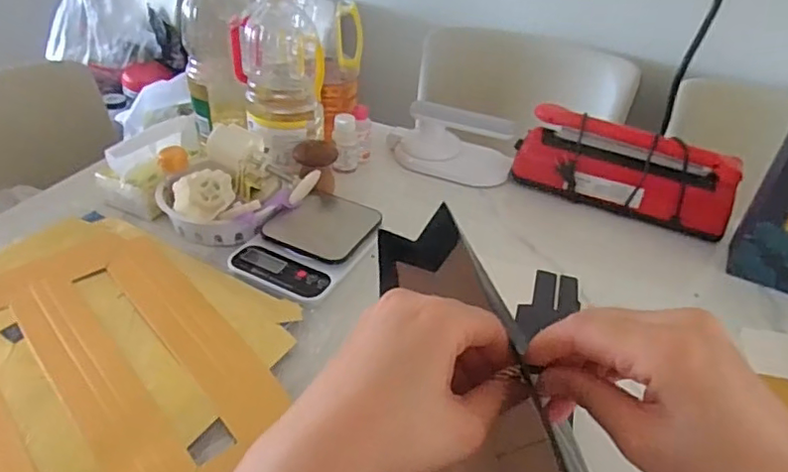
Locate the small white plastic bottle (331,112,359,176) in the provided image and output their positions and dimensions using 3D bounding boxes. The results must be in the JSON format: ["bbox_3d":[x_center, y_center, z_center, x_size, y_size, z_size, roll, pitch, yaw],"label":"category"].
[{"bbox_3d":[-0.073,-0.138,0.879,0.037,0.088,0.035,4,37,-1],"label":"small white plastic bottle"}]

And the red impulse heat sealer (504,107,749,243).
[{"bbox_3d":[0.328,-0.093,0.837,0.306,0.122,0.061,16,38,15],"label":"red impulse heat sealer"}]

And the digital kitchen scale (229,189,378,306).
[{"bbox_3d":[-0.102,0.005,0.740,0.136,0.030,0.204,18,39,18],"label":"digital kitchen scale"}]

